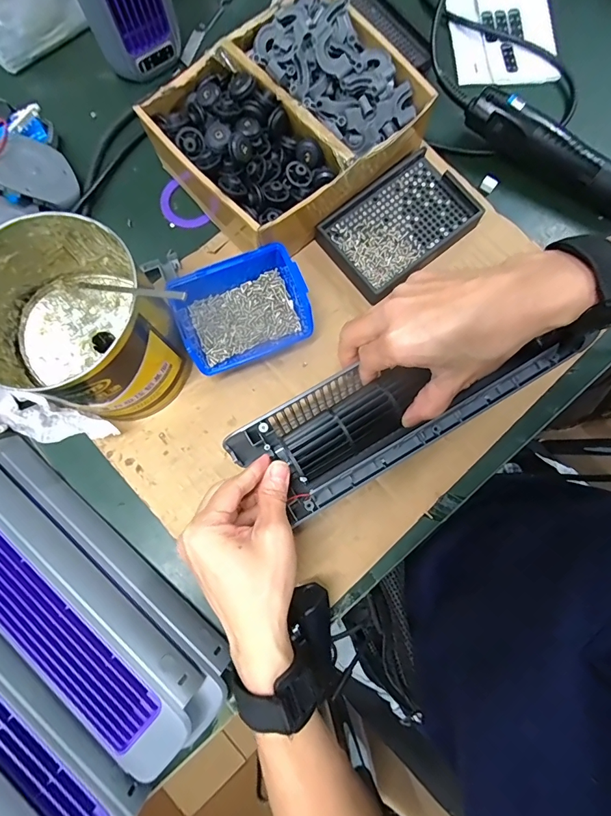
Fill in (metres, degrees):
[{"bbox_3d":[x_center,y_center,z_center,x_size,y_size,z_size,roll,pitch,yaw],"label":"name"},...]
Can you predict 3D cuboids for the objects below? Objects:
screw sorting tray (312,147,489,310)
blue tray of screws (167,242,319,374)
[{"bbox_3d":[0.089,-0.178,0.396,0.138,0.026,0.095,-38,82,-7],"label":"screw sorting tray"},{"bbox_3d":[-0.056,-0.087,0.362,0.110,0.046,0.084,-20,80,-4],"label":"blue tray of screws"}]

